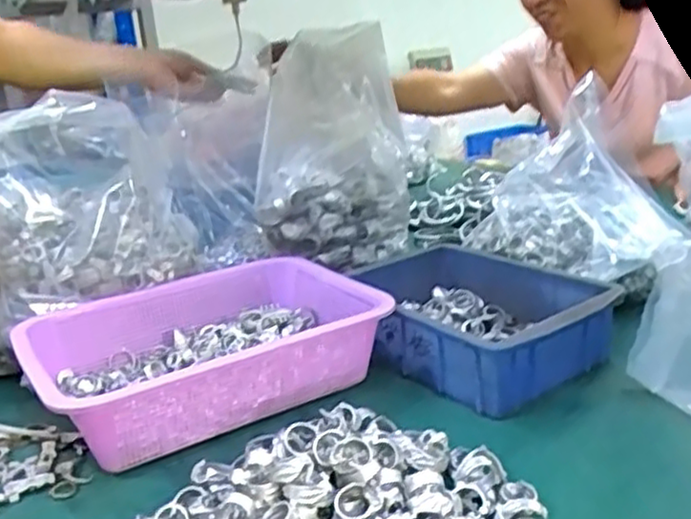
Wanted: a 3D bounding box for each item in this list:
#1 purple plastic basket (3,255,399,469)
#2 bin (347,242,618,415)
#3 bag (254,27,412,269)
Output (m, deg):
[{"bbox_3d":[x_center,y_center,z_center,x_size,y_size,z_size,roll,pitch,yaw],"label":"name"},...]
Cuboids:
[{"bbox_3d":[-0.126,0.084,0.657,0.290,0.077,0.225,-14,20,-27],"label":"purple plastic basket"},{"bbox_3d":[0.121,0.058,0.701,0.193,0.072,0.249,-19,22,-37],"label":"bin"},{"bbox_3d":[-0.015,-0.145,0.887,0.178,0.264,0.207,-4,18,2],"label":"bag"}]

